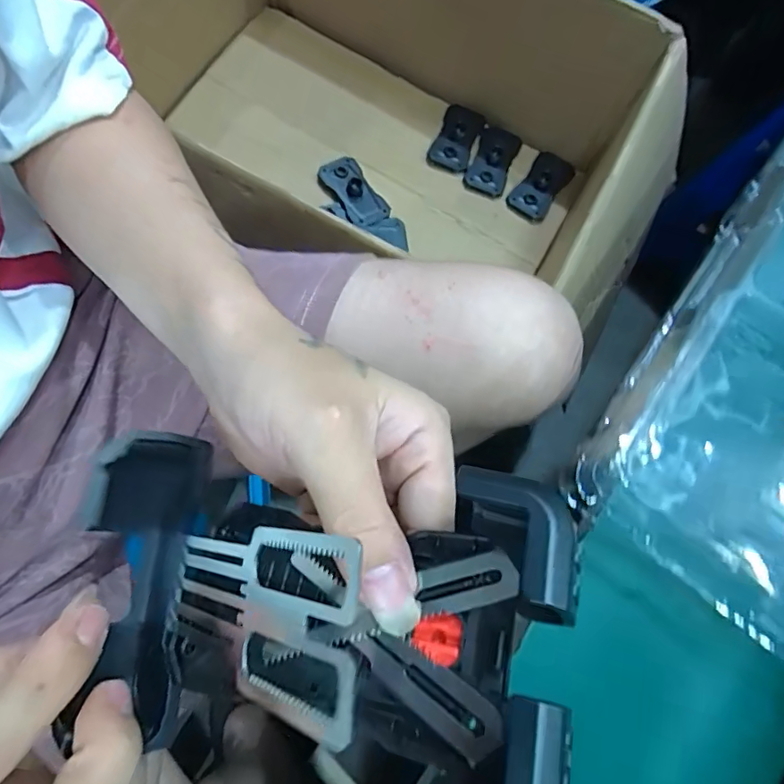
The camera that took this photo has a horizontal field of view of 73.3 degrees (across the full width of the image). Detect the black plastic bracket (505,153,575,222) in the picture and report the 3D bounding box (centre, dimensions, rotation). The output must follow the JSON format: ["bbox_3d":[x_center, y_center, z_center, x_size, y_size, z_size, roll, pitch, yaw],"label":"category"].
[{"bbox_3d":[0.211,-0.292,0.738,0.056,0.019,0.106,36,76,5],"label":"black plastic bracket"}]

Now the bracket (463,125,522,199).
[{"bbox_3d":[0.146,-0.337,0.760,0.059,0.012,0.119,21,75,1],"label":"bracket"}]

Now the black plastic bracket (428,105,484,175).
[{"bbox_3d":[0.092,-0.363,0.755,0.056,0.013,0.107,22,75,1],"label":"black plastic bracket"}]

